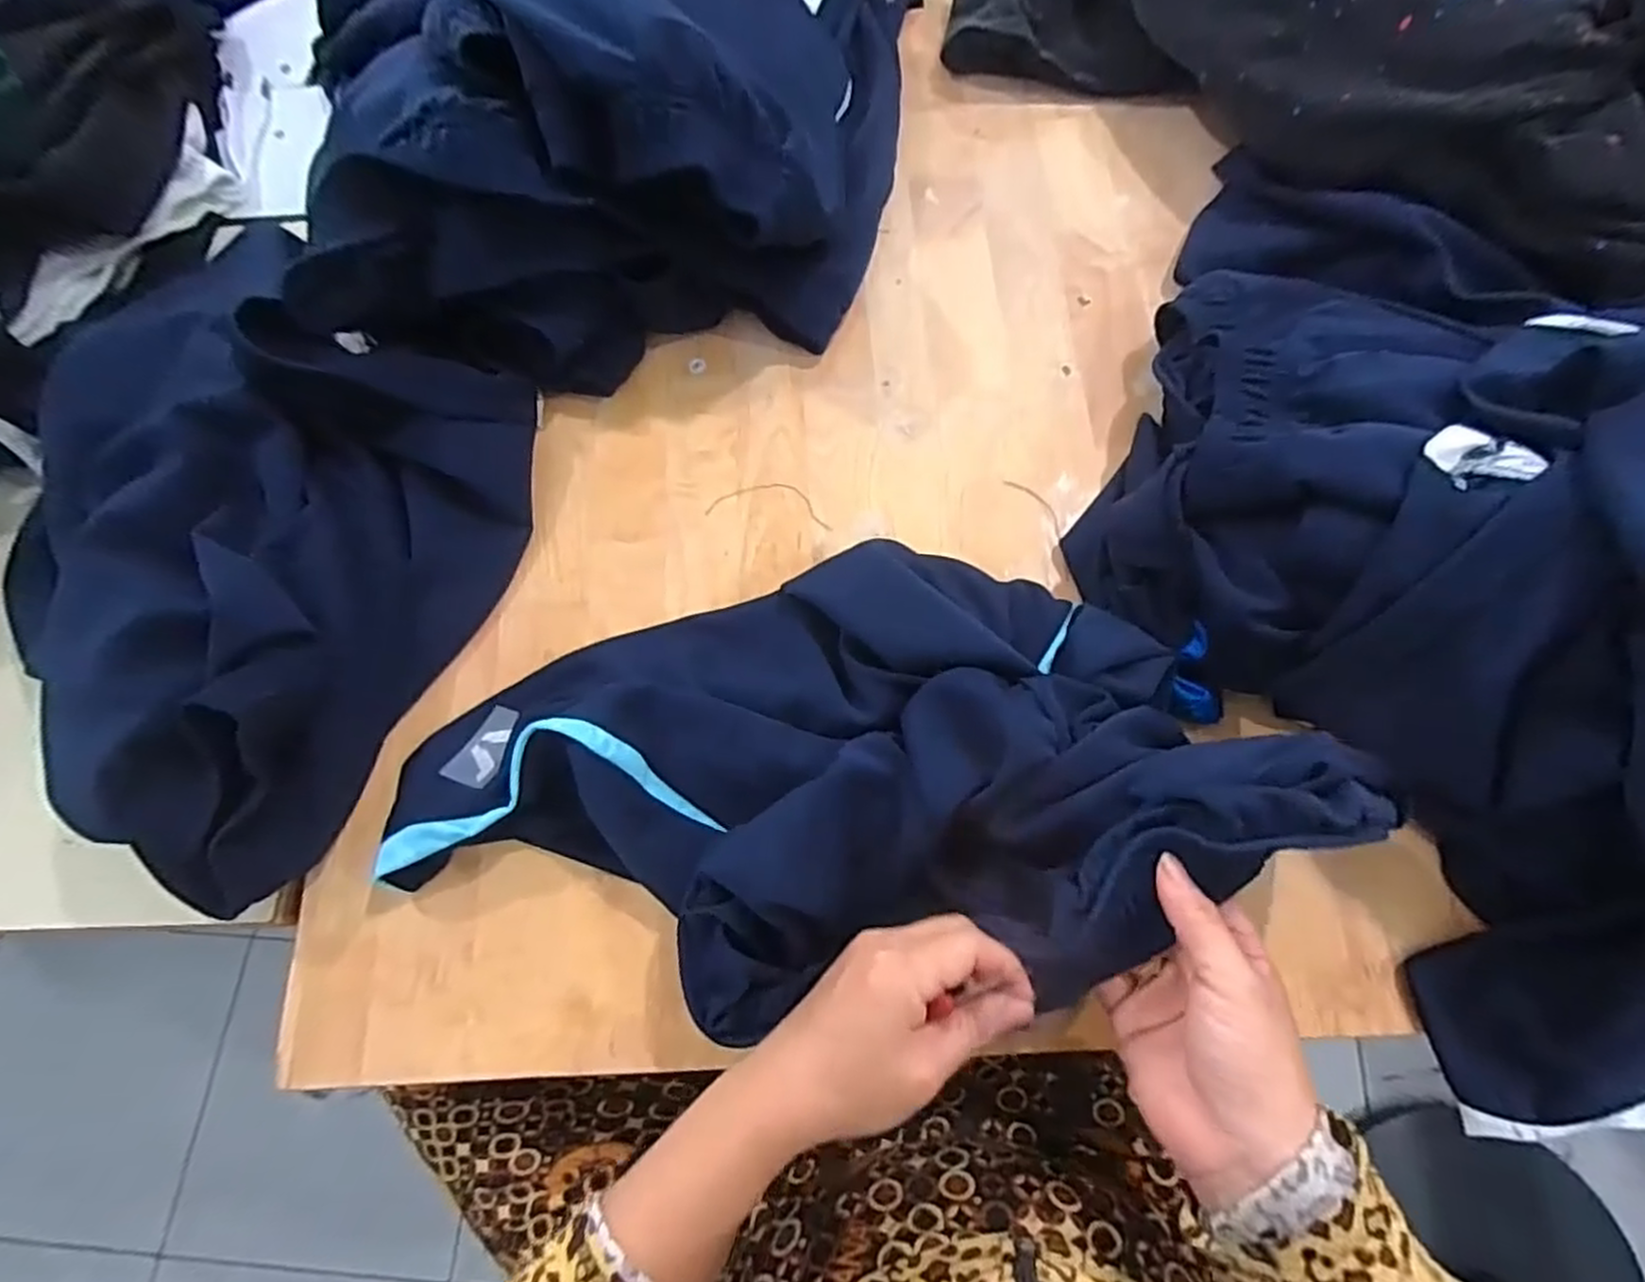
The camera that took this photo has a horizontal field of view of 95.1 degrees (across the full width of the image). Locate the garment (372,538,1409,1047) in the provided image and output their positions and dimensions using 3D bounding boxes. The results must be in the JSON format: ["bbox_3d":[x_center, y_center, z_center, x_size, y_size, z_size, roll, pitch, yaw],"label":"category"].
[{"bbox_3d":[0.002,0.064,0.397,0.475,0.089,0.227,-7,71,9],"label":"garment"}]

